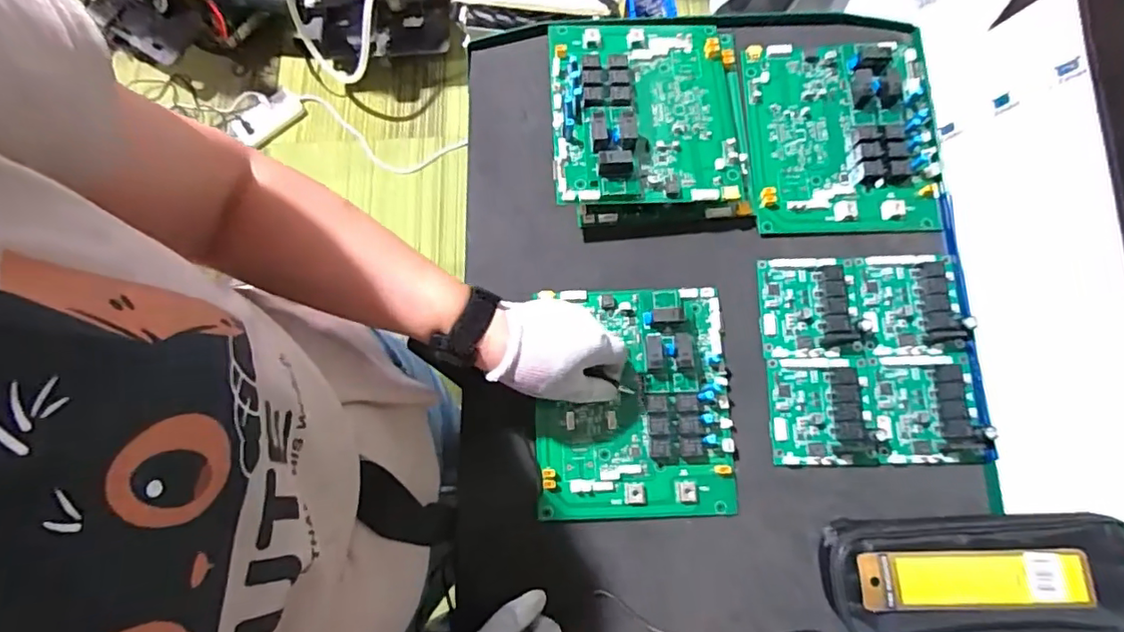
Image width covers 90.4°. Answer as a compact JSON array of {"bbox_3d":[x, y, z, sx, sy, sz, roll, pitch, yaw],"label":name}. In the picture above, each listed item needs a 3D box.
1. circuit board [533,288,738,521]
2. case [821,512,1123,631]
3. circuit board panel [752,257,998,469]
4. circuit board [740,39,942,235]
[{"bbox_3d":[0.063,0.072,0.492,0.170,0.028,0.201,-2,76,1],"label":"circuit board"},{"bbox_3d":[0.329,0.207,0.443,0.225,0.051,0.092,-4,76,1],"label":"case"},{"bbox_3d":[0.275,0.037,0.502,0.175,0.022,0.186,-1,76,2],"label":"circuit board panel"},{"bbox_3d":[0.275,-0.181,0.549,0.175,0.024,0.199,-1,76,2],"label":"circuit board"}]

